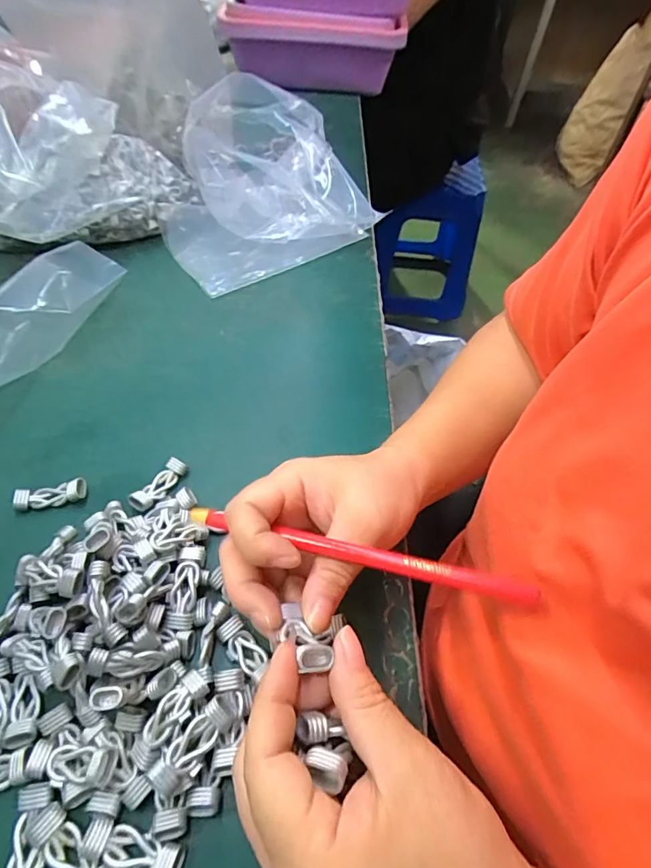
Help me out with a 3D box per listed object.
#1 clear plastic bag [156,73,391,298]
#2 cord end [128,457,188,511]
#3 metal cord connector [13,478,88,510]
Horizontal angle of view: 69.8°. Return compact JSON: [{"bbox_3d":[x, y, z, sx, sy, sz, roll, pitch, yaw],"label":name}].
[{"bbox_3d":[-0.083,-0.280,0.512,0.207,0.115,0.228,-25,58,-20],"label":"clear plastic bag"},{"bbox_3d":[-0.117,0.037,0.330,0.016,0.015,0.044,27,56,16],"label":"cord end"},{"bbox_3d":[-0.190,0.042,0.322,0.045,0.010,0.015,-7,54,-9],"label":"metal cord connector"}]

